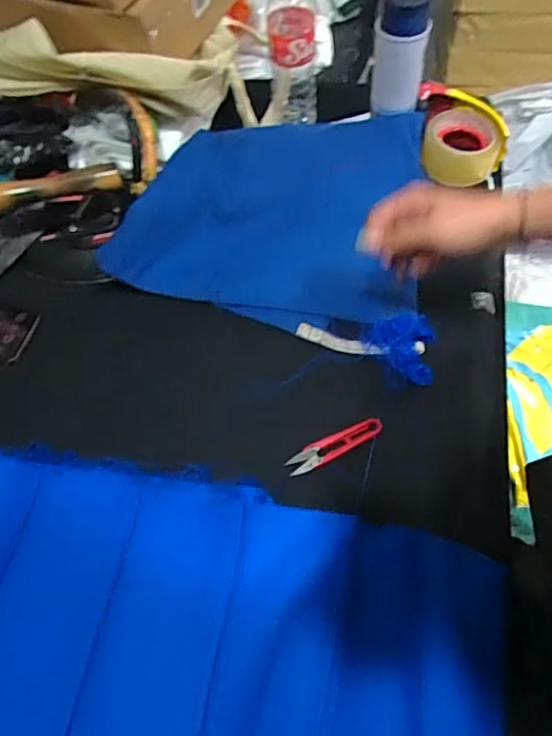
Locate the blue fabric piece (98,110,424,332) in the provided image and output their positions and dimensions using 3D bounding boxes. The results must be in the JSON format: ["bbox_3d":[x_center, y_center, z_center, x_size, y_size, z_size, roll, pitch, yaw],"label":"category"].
[{"bbox_3d":[-0.004,-0.220,0.715,0.381,0.060,0.345,8,58,7],"label":"blue fabric piece"}]

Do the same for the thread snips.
[{"bbox_3d":[0.059,0.078,0.553,0.104,0.013,0.024,-24,60,-11],"label":"thread snips"}]

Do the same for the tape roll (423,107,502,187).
[{"bbox_3d":[0.262,-0.315,0.761,0.098,0.060,0.098,-2,58,2],"label":"tape roll"}]

